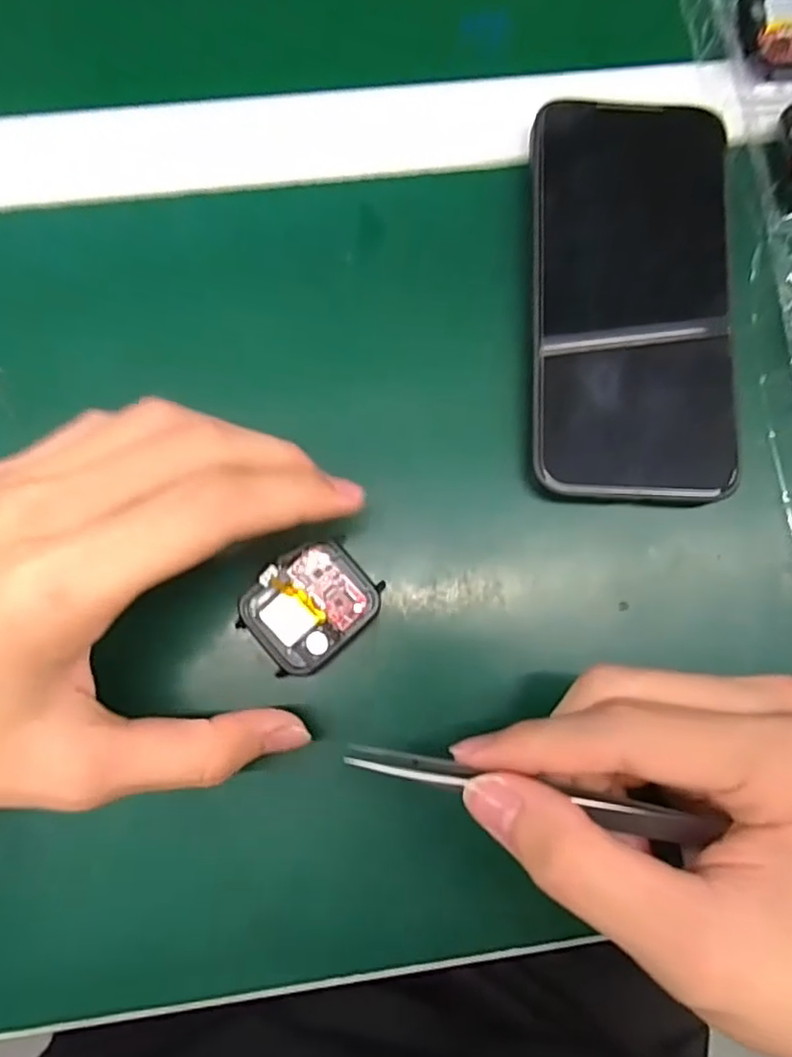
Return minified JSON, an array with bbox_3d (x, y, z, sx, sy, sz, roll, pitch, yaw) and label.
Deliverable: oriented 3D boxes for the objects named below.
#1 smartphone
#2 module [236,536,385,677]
[{"bbox_3d":[0.092,-0.091,0.251,0.076,0.010,0.161,3,82,-2],"label":"smartphone"},{"bbox_3d":[-0.030,0.028,0.230,0.045,0.013,0.038,-41,86,-7],"label":"module"}]

